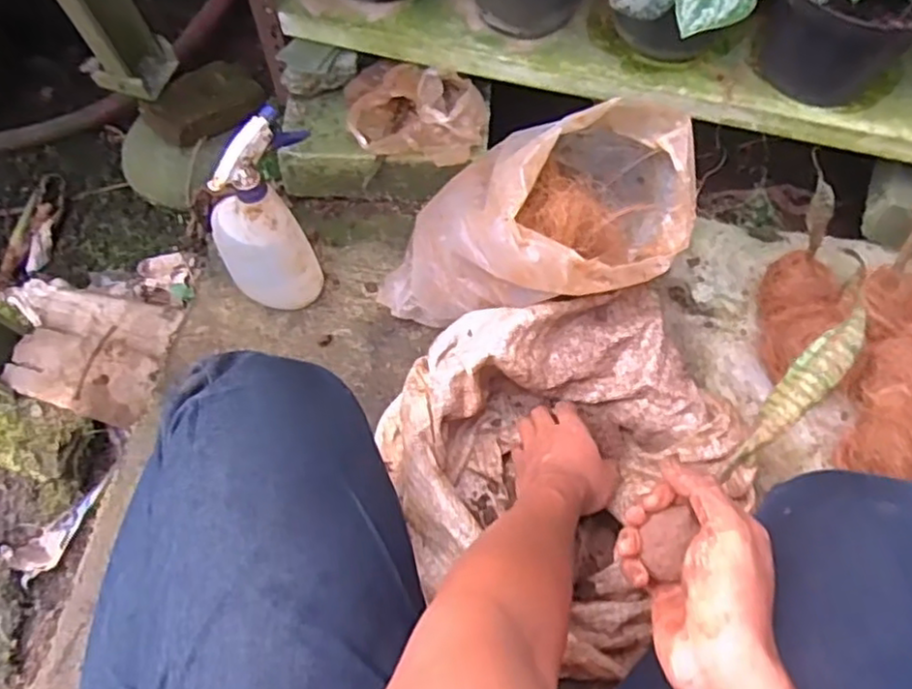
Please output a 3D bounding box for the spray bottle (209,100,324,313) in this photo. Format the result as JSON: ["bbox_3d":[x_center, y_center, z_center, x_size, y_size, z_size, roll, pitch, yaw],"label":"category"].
[{"bbox_3d":[-0.198,-0.122,0.732,0.131,0.244,0.089,-22,70,-8],"label":"spray bottle"}]

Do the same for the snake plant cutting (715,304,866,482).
[{"bbox_3d":[0.206,0.033,0.419,0.021,0.019,0.125,39,103,14],"label":"snake plant cutting"}]

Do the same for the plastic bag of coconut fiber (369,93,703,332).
[{"bbox_3d":[0.077,-0.111,0.701,0.304,0.225,0.190,-19,66,-7],"label":"plastic bag of coconut fiber"}]

